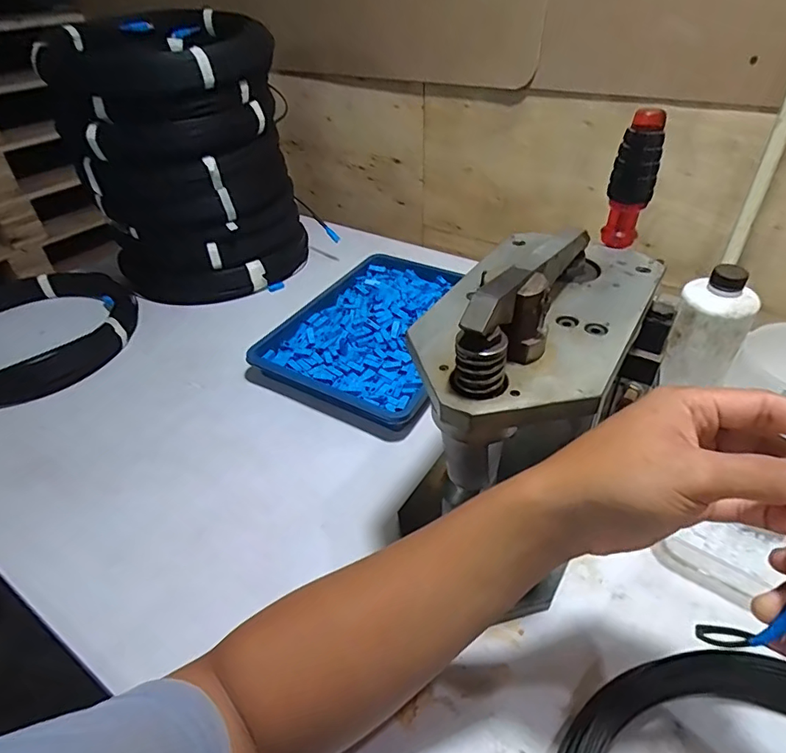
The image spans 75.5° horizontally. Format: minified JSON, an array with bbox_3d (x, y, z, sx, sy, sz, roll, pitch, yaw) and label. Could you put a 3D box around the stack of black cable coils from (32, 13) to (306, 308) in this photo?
[{"bbox_3d":[-0.300,-0.315,0.782,0.299,0.345,0.250,-30,47,-29],"label":"stack of black cable coils"}]

